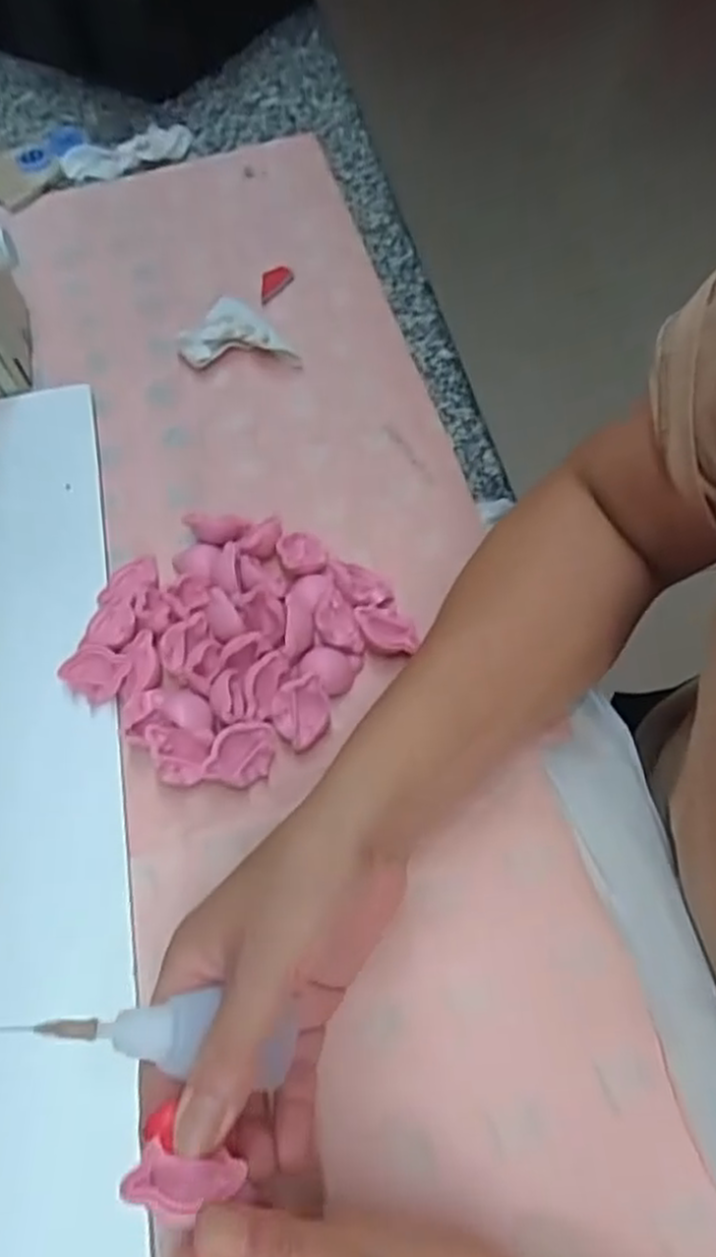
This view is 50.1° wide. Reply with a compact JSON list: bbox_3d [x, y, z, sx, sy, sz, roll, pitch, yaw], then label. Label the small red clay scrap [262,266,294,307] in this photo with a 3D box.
[{"bbox_3d":[-0.059,-0.250,0.554,0.024,0.004,0.030,-3,61,-4],"label":"small red clay scrap"}]

